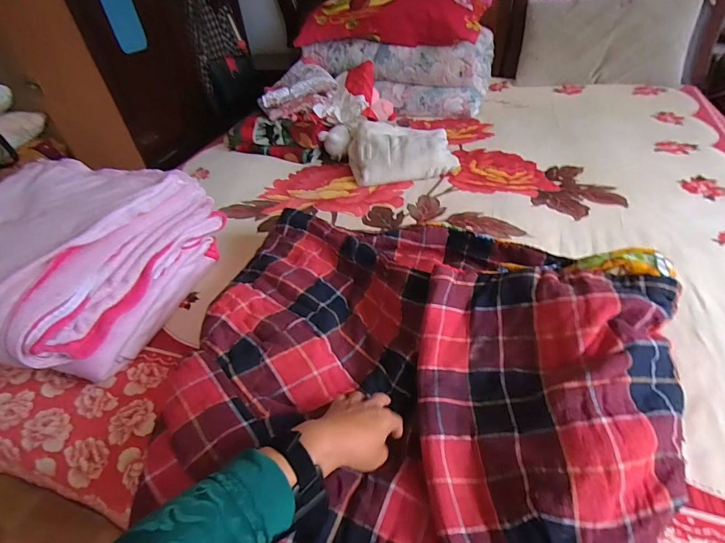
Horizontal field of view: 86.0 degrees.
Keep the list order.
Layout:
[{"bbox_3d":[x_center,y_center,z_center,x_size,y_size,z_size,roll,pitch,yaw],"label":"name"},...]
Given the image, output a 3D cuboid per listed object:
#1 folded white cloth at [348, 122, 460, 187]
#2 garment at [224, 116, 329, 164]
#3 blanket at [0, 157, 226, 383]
[{"bbox_3d":[0.117,-0.383,1.217,0.308,0.090,0.233,-8,43,-4],"label":"folded white cloth"},{"bbox_3d":[-0.314,-0.470,1.366,0.367,0.097,0.134,10,45,15],"label":"garment"},{"bbox_3d":[-0.617,-0.023,0.804,0.476,0.241,0.447,10,45,15],"label":"blanket"}]

